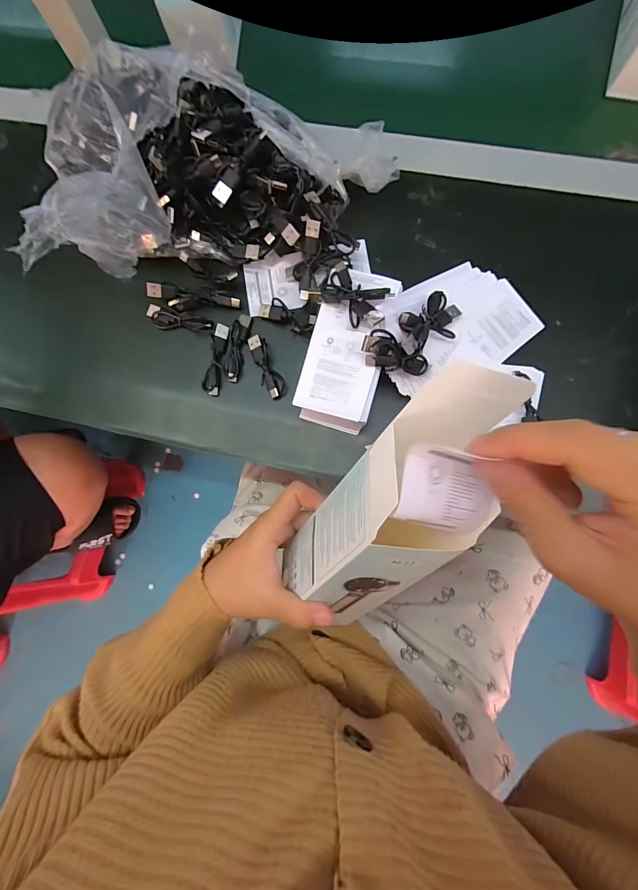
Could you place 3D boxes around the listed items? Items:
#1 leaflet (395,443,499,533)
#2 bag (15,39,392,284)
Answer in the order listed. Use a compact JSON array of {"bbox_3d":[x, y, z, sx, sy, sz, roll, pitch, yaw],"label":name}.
[{"bbox_3d":[0.064,0.022,0.176,0.058,0.004,0.037,13,90,-23],"label":"leaflet"},{"bbox_3d":[-0.085,-0.226,0.311,0.294,0.109,0.171,-11,81,2],"label":"bag"}]

